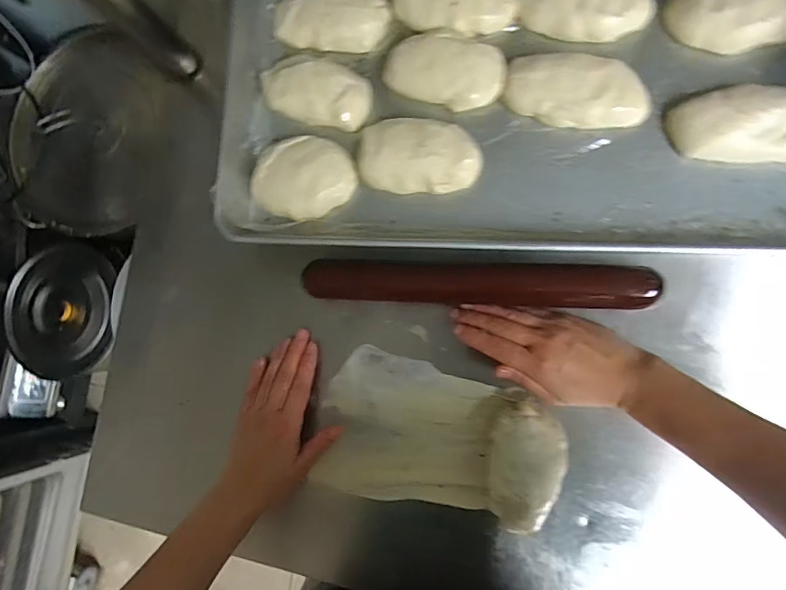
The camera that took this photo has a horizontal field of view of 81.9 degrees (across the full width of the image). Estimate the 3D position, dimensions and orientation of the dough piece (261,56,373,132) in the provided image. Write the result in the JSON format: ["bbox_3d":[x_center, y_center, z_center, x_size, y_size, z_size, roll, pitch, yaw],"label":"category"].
[{"bbox_3d":[-0.081,-0.213,0.474,0.114,0.029,0.063,18,88,11],"label":"dough piece"}]

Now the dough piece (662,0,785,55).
[{"bbox_3d":[0.319,-0.256,0.404,0.121,0.029,0.063,1,84,10],"label":"dough piece"}]

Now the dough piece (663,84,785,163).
[{"bbox_3d":[0.324,-0.151,0.399,0.138,0.030,0.059,4,85,11],"label":"dough piece"}]

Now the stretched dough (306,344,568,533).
[{"bbox_3d":[0.035,0.138,0.420,0.225,0.055,0.133,15,89,9],"label":"stretched dough"}]

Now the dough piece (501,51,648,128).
[{"bbox_3d":[0.177,-0.195,0.435,0.132,0.028,0.068,23,89,12],"label":"dough piece"}]

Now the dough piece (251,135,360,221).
[{"bbox_3d":[-0.096,-0.122,0.469,0.102,0.025,0.085,-32,80,6],"label":"dough piece"}]

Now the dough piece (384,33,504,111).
[{"bbox_3d":[0.051,-0.227,0.458,0.121,0.029,0.065,10,86,11],"label":"dough piece"}]

